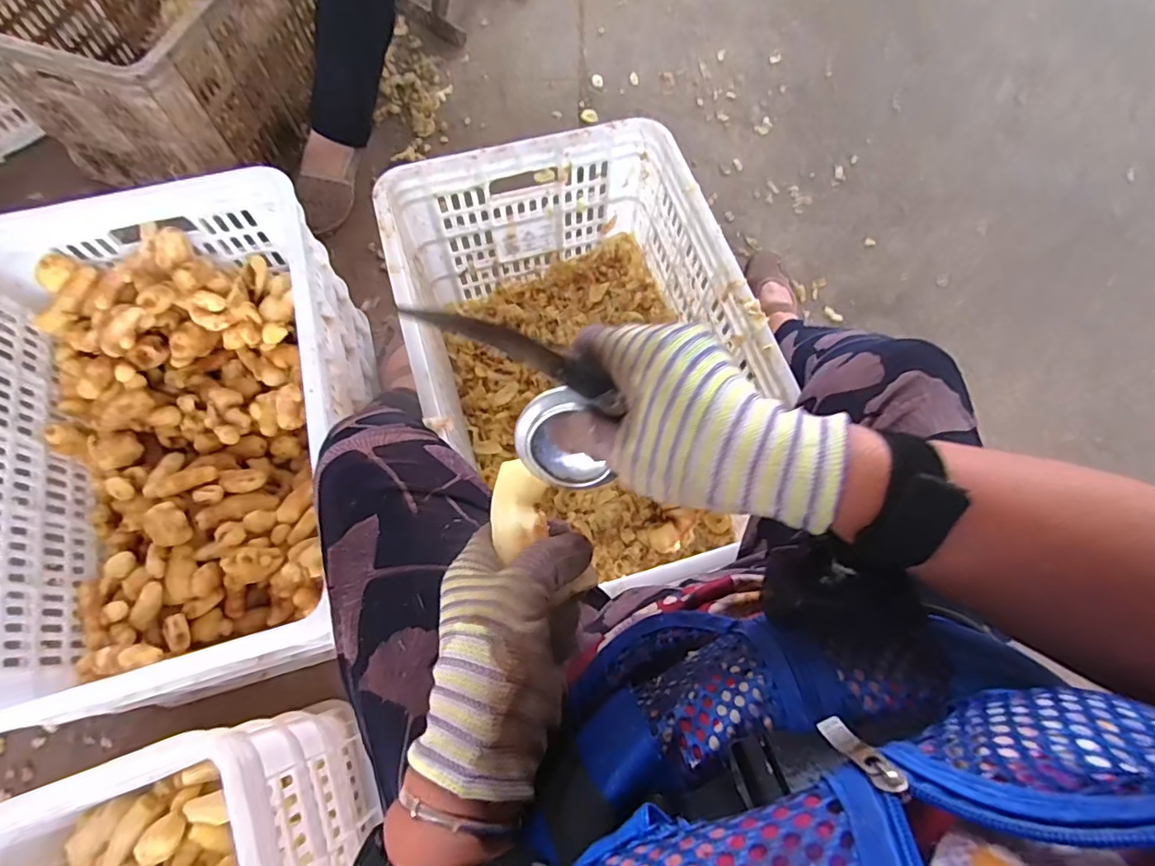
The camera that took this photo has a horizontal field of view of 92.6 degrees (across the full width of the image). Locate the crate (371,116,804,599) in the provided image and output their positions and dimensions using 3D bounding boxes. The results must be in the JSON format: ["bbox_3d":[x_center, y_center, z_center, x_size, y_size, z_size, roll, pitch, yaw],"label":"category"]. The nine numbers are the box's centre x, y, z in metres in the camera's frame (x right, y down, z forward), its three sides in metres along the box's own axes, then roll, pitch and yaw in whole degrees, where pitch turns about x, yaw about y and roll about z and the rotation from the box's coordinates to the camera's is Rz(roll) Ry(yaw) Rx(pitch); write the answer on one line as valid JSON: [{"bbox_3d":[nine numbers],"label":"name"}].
[{"bbox_3d":[0.008,-0.069,0.683,0.350,0.265,0.506,-16,72,-7],"label":"crate"}]

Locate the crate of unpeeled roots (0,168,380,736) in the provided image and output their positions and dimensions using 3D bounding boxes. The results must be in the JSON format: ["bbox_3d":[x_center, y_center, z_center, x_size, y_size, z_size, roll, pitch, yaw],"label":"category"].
[{"bbox_3d":[-0.437,0.004,0.635,0.348,0.225,0.532,-14,71,-6],"label":"crate of unpeeled roots"}]

